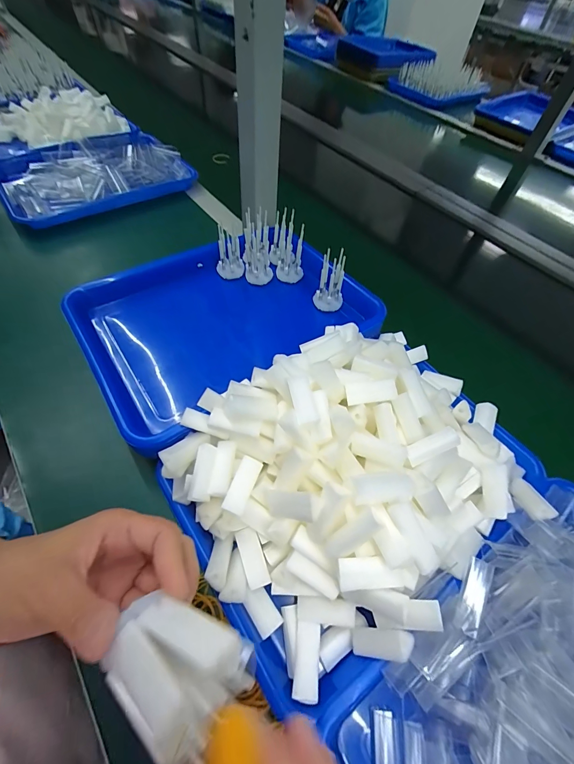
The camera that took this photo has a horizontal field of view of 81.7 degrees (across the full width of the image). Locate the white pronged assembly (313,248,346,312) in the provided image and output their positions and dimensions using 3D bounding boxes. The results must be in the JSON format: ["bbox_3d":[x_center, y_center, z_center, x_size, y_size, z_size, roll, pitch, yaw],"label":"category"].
[{"bbox_3d":[0.058,-0.127,0.424,0.036,0.075,0.027,24,56,11],"label":"white pronged assembly"}]

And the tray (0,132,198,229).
[{"bbox_3d":[-0.386,-0.418,0.660,0.335,0.053,0.245,-30,63,-23],"label":"tray"}]

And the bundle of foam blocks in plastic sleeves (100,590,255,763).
[{"bbox_3d":[-0.049,0.134,0.153,0.063,0.028,0.044,19,29,33],"label":"bundle of foam blocks in plastic sleeves"}]

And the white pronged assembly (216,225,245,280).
[{"bbox_3d":[-0.079,-0.178,0.458,0.036,0.066,0.027,-2,55,-7],"label":"white pronged assembly"}]

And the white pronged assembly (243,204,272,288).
[{"bbox_3d":[-0.042,-0.187,0.466,0.039,0.042,0.096,-3,93,-7],"label":"white pronged assembly"}]

